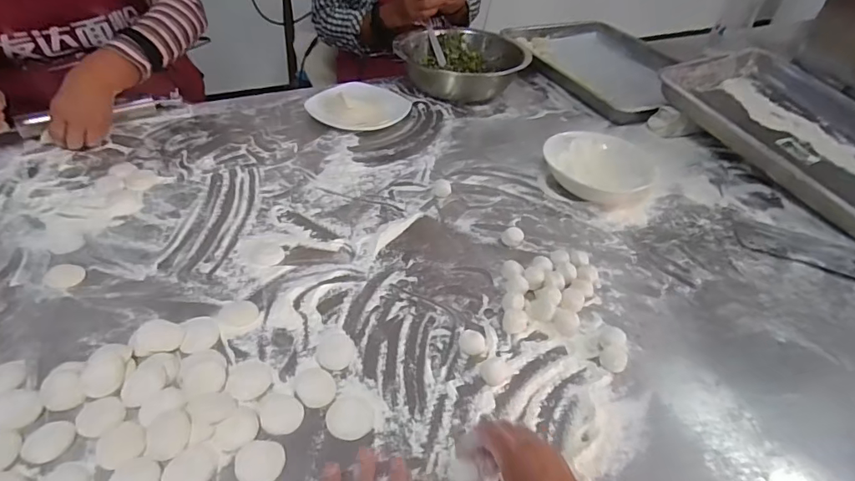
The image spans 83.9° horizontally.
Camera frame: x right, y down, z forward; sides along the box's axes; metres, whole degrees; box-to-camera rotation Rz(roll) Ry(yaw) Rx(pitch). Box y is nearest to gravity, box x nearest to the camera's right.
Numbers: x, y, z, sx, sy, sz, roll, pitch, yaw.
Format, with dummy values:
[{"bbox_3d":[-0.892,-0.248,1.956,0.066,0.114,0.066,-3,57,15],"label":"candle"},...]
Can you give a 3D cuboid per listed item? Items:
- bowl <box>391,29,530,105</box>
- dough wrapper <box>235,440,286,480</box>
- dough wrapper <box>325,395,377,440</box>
[{"bbox_3d":[0.081,-0.396,1.076,0.267,0.087,0.239,18,42,14],"label":"bowl"},{"bbox_3d":[-0.145,0.193,0.414,0.041,0.004,0.040,3,40,-3],"label":"dough wrapper"},{"bbox_3d":[-0.073,0.168,0.455,0.044,0.004,0.044,3,40,-3],"label":"dough wrapper"}]

